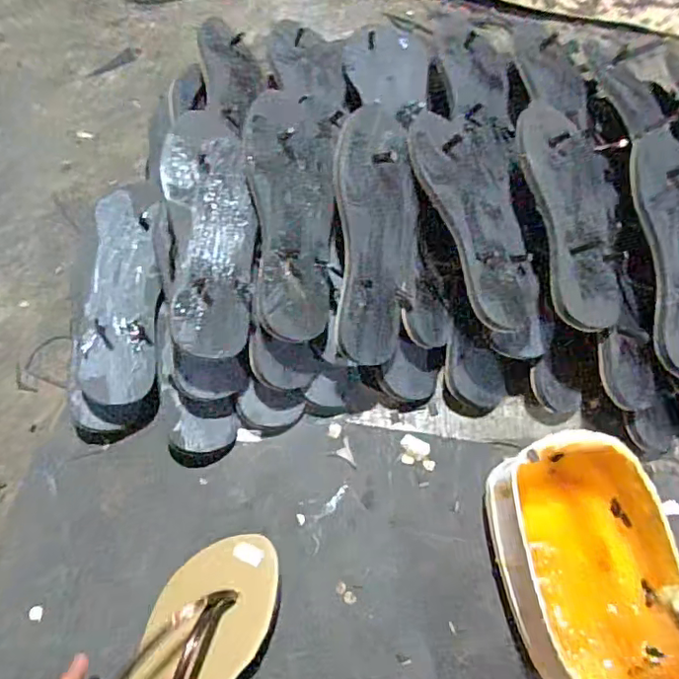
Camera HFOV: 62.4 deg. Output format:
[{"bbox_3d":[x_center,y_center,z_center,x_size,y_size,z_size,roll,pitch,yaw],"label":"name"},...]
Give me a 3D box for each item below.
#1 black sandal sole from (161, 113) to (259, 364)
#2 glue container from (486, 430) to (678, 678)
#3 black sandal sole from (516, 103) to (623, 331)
[{"bbox_3d":[-0.122,-0.100,0.524,0.078,0.018,0.230,-1,79,-20],"label":"black sandal sole"},{"bbox_3d":[0.207,0.194,0.485,0.126,0.105,0.199,-10,64,-6],"label":"glue container"},{"bbox_3d":[0.231,-0.122,0.541,0.090,0.015,0.220,-6,79,-18],"label":"black sandal sole"}]

